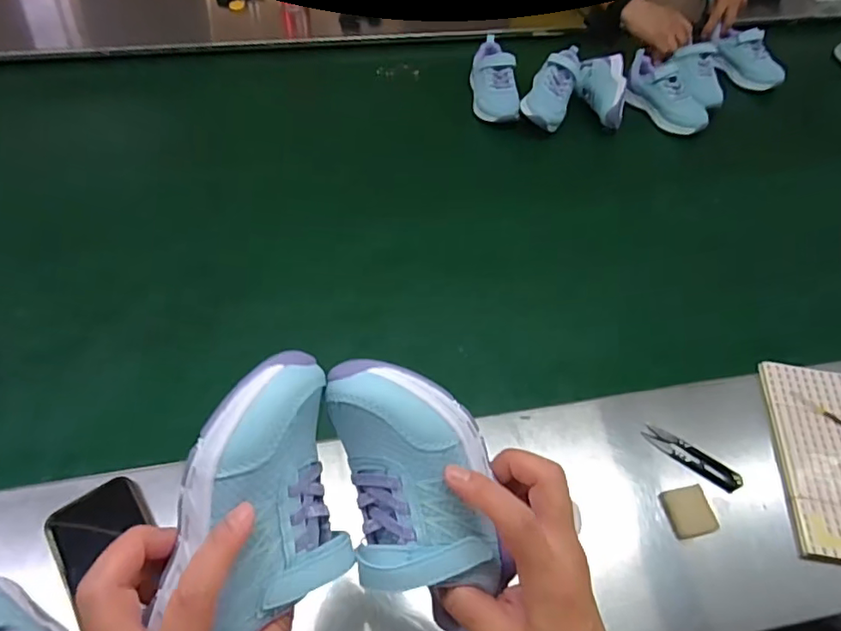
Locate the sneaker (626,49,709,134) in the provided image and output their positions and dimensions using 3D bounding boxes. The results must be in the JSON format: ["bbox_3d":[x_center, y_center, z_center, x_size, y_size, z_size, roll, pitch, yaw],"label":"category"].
[{"bbox_3d":[0.419,-0.376,0.938,0.074,0.063,0.173,-28,61,-22],"label":"sneaker"}]

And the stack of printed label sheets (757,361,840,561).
[{"bbox_3d":[0.440,0.149,0.573,0.121,0.012,0.207,8,56,4],"label":"stack of printed label sheets"}]

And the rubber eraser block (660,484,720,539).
[{"bbox_3d":[0.266,0.192,0.539,0.046,0.008,0.047,-5,55,-7],"label":"rubber eraser block"}]

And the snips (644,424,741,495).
[{"bbox_3d":[0.284,0.148,0.574,0.102,0.010,0.027,29,58,16],"label":"snips"}]

